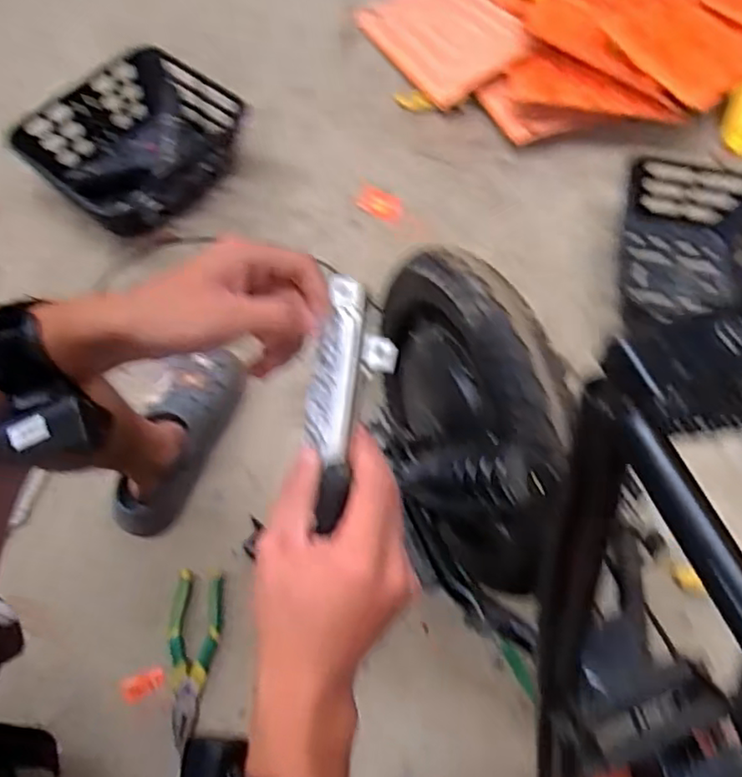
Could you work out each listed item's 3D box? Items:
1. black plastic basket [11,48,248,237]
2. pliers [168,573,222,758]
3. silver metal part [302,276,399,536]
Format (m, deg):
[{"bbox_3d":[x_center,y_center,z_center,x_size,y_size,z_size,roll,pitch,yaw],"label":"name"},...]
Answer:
[{"bbox_3d":[-0.392,-0.414,1.071,0.275,0.107,0.313,35,67,13],"label":"black plastic basket"},{"bbox_3d":[-0.220,0.324,0.766,0.062,0.028,0.195,3,64,-2],"label":"pliers"},{"bbox_3d":[-0.014,0.004,0.366,0.048,0.046,0.149,6,70,-1],"label":"silver metal part"}]

